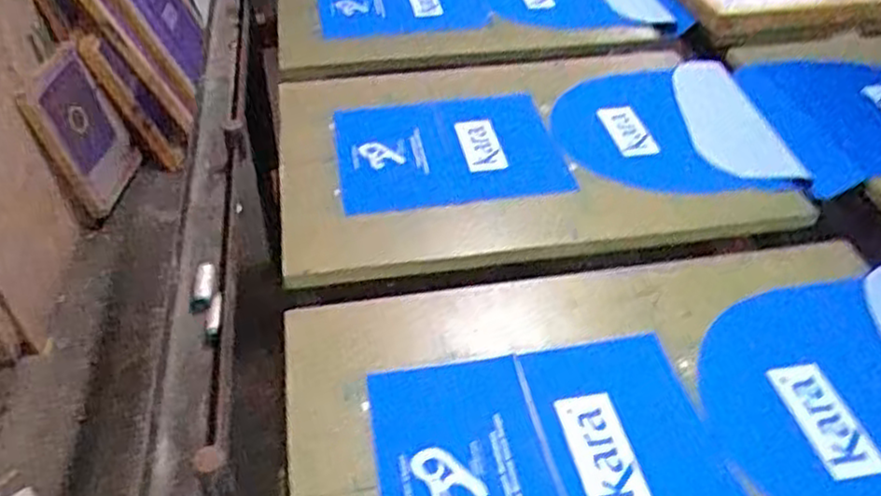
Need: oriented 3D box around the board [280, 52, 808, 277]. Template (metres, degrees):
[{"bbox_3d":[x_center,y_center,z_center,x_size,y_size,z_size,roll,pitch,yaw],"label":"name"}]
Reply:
[{"bbox_3d":[0.126,-0.146,1.029,0.684,0.061,0.450,-6,44,-9],"label":"board"}]

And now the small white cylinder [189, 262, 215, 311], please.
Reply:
[{"bbox_3d":[-0.255,0.042,0.800,0.022,0.018,0.069,-6,41,-3],"label":"small white cylinder"}]

